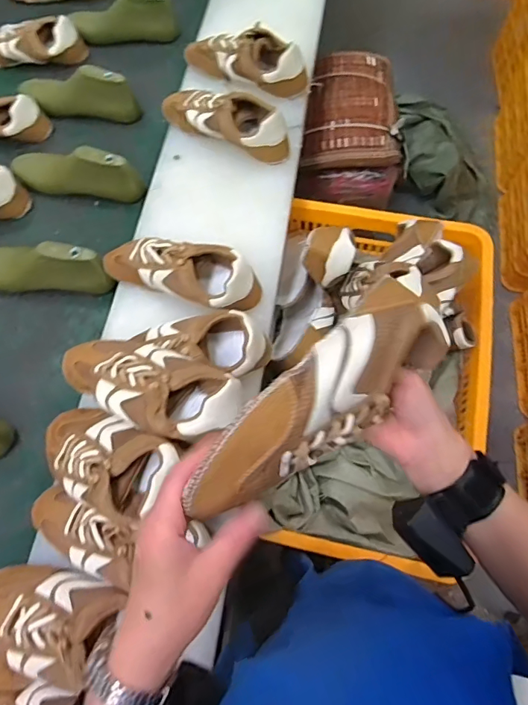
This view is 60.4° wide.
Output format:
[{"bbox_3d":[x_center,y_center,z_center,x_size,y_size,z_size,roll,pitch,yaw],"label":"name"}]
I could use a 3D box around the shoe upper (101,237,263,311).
[{"bbox_3d":[-0.122,-0.117,0.657,0.244,0.091,0.094,20,70,11],"label":"shoe upper"}]

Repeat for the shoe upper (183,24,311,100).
[{"bbox_3d":[-0.036,-0.540,0.847,0.249,0.092,0.084,29,72,14],"label":"shoe upper"}]

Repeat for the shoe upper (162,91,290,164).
[{"bbox_3d":[-0.068,-0.404,0.783,0.251,0.082,0.090,34,73,15],"label":"shoe upper"}]

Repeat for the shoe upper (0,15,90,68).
[{"bbox_3d":[-0.508,-0.652,0.962,0.249,0.066,0.077,-1,67,2],"label":"shoe upper"}]

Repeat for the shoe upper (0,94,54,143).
[{"bbox_3d":[-0.545,-0.457,0.881,0.239,0.066,0.078,6,68,5],"label":"shoe upper"}]

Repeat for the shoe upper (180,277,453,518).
[{"bbox_3d":[0.042,0.033,0.318,0.219,0.067,0.061,-38,71,-18],"label":"shoe upper"}]

